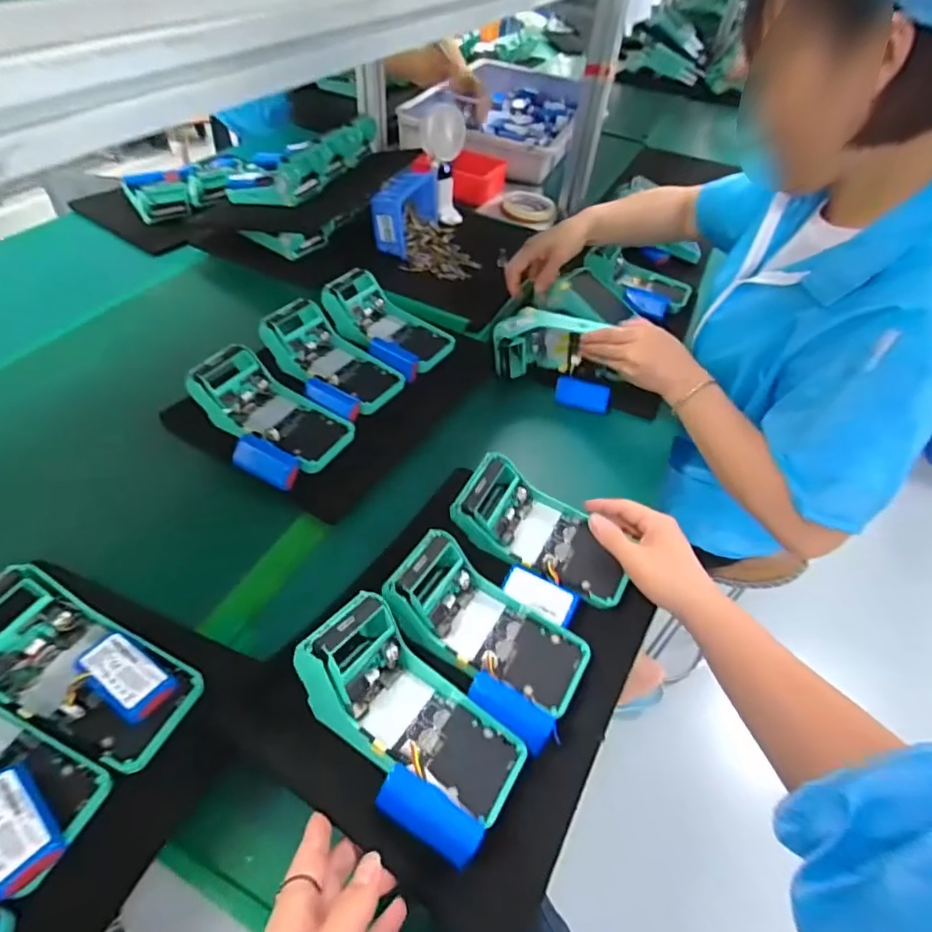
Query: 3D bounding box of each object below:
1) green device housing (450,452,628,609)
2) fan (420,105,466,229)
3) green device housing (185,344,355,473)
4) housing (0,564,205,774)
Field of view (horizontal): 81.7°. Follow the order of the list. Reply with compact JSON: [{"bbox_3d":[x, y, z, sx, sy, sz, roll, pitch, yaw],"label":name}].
[{"bbox_3d":[0.072,0.063,0.518,0.166,0.052,0.083,35,52,4],"label":"green device housing"},{"bbox_3d":[-0.041,-0.523,0.944,0.076,0.174,0.048,-2,48,-6],"label":"fan"},{"bbox_3d":[-0.211,-0.059,0.591,0.172,0.041,0.084,32,51,1],"label":"green device housing"},{"bbox_3d":[-0.281,0.144,0.380,0.162,0.055,0.080,21,49,15],"label":"housing"}]

